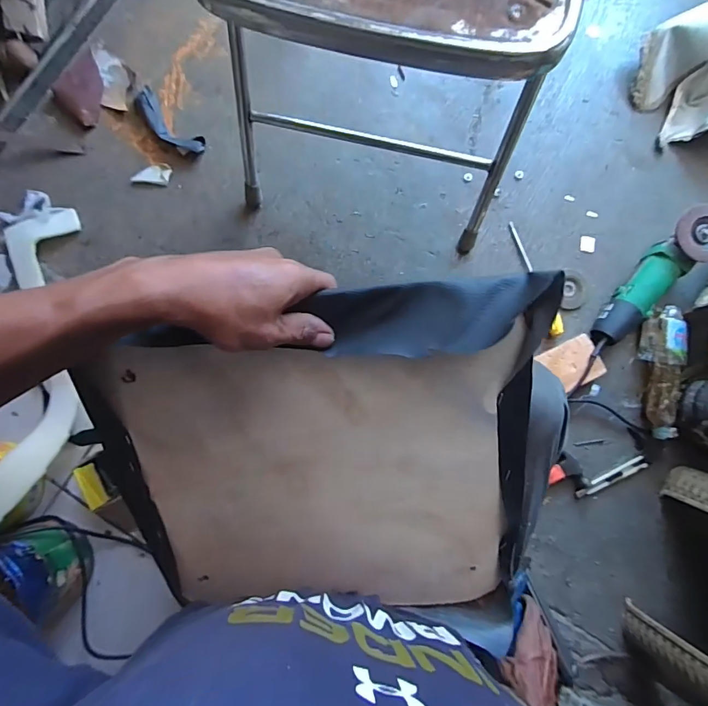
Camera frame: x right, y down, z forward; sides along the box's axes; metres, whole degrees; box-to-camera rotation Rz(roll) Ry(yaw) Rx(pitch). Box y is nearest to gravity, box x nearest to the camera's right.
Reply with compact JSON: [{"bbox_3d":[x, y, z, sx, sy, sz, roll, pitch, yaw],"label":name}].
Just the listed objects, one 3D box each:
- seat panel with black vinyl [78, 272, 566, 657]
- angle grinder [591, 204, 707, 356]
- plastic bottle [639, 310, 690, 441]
[{"bbox_3d":[-0.009,0.126,0.394,0.402,0.042,0.364,-7,116,3],"label":"seat panel with black vinyl"},{"bbox_3d":[0.526,-0.112,0.734,0.093,0.089,0.298,36,86,2],"label":"angle grinder"},{"bbox_3d":[0.546,0.035,0.736,0.061,0.057,0.226,-2,86,0],"label":"plastic bottle"}]

